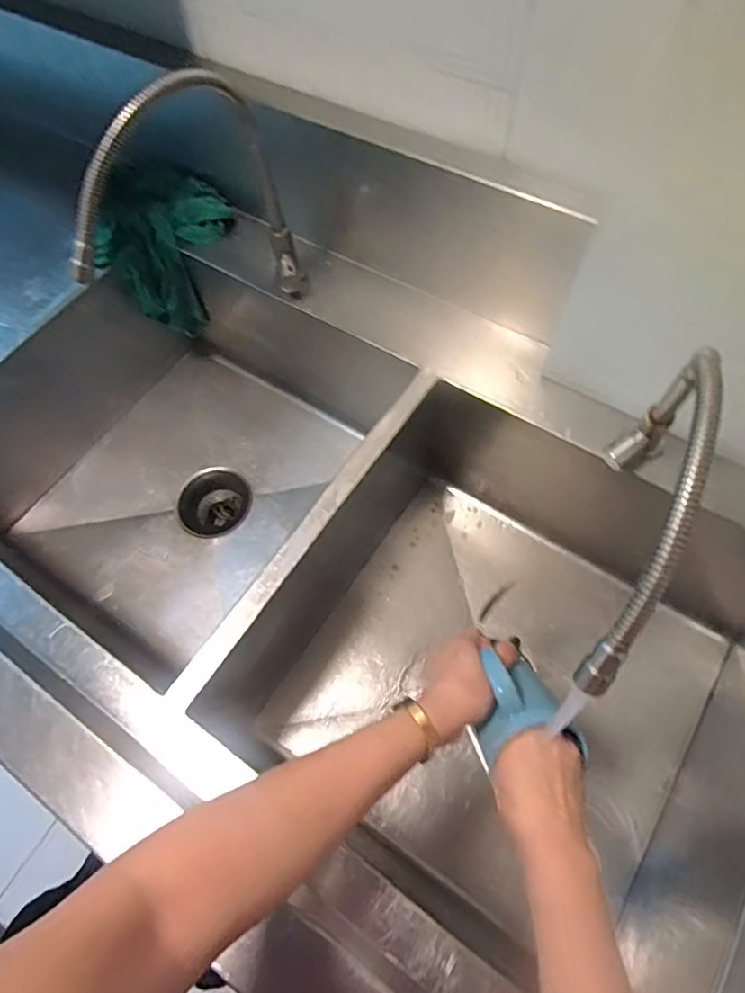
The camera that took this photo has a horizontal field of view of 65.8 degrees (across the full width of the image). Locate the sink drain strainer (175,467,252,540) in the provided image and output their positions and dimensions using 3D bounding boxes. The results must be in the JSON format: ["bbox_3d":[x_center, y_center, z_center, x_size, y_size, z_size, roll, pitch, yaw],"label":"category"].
[{"bbox_3d":[-0.235,0.018,0.882,0.110,0.061,0.107,-2,63,3],"label":"sink drain strainer"}]

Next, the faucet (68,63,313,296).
[{"bbox_3d":[-0.181,-0.270,0.599,0.060,0.261,0.244,34,70,19],"label":"faucet"}]

